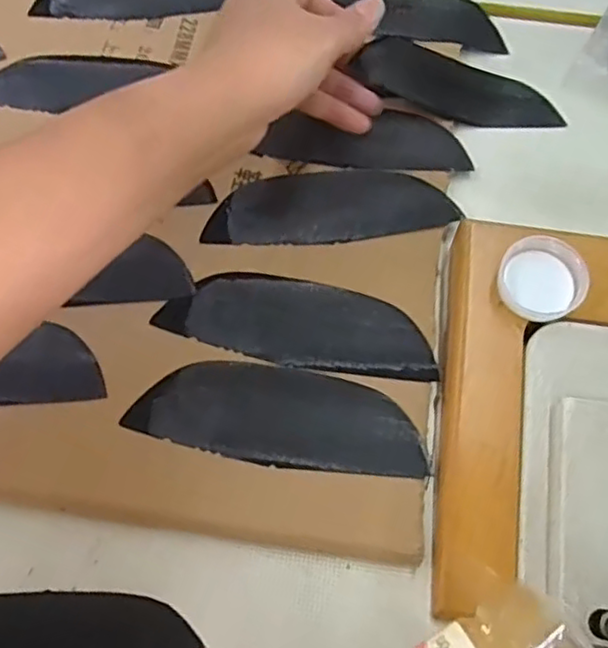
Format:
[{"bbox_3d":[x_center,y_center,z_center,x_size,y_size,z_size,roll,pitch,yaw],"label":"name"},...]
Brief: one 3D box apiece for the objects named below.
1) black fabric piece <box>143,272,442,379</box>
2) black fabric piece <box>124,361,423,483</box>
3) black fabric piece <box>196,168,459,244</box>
[{"bbox_3d":[-0.002,-0.003,0.332,0.133,0.005,0.048,10,64,1],"label":"black fabric piece"},{"bbox_3d":[-0.010,0.043,0.312,0.133,0.005,0.047,9,64,1],"label":"black fabric piece"},{"bbox_3d":[0.015,-0.066,0.366,0.133,0.004,0.047,-4,64,-6],"label":"black fabric piece"}]

